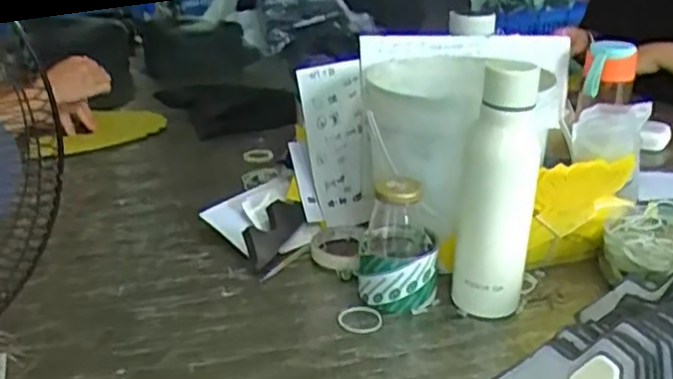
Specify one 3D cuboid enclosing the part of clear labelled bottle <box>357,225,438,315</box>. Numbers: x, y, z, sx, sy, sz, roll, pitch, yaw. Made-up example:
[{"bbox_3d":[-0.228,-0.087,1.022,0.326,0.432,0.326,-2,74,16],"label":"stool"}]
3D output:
[{"bbox_3d":[0.062,0.082,0.699,0.080,0.065,0.073,2,22,4],"label":"part of clear labelled bottle"}]

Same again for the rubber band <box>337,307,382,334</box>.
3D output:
[{"bbox_3d":[0.023,0.127,0.669,0.042,0.008,0.035,4,22,3],"label":"rubber band"}]

